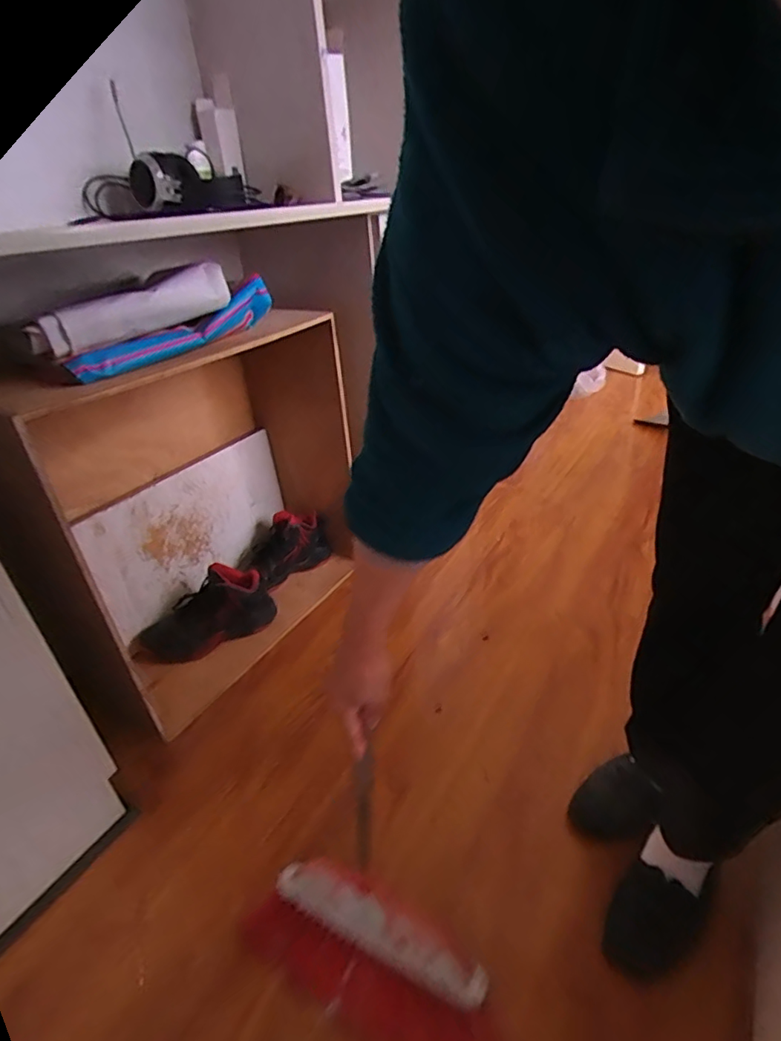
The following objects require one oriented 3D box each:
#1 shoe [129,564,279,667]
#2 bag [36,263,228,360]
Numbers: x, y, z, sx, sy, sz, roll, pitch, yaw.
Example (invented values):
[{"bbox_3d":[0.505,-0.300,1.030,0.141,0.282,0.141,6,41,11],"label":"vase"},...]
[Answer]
[{"bbox_3d":[-0.398,0.197,1.113,0.287,0.131,0.107,-21,35,-24],"label":"shoe"},{"bbox_3d":[-0.343,-0.309,0.760,0.034,0.072,0.311,13,36,26],"label":"bag"}]

